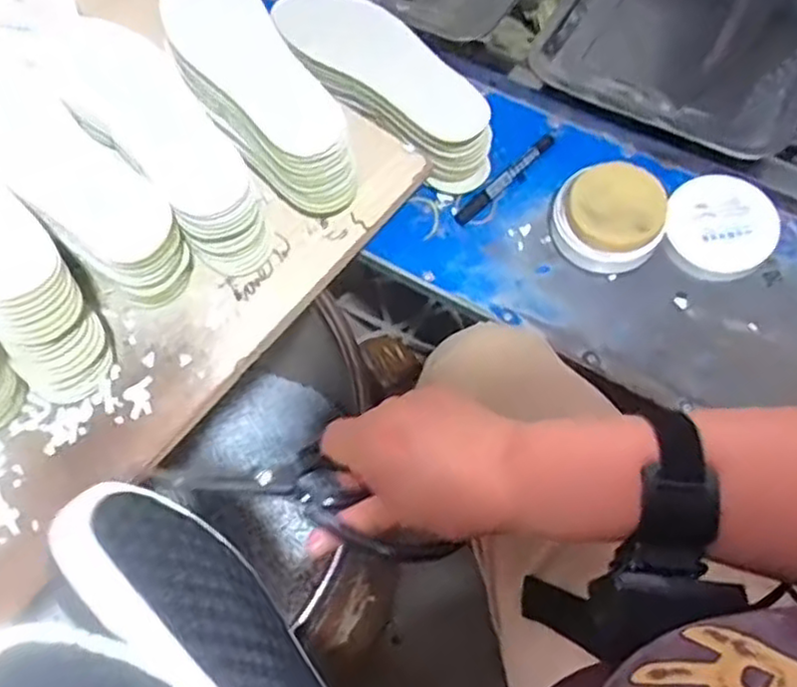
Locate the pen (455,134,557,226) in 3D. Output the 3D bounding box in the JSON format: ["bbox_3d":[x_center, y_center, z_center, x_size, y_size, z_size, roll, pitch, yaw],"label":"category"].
[{"bbox_3d":[0.109,-0.168,0.730,0.014,0.011,0.141,41,72,19],"label":"pen"}]

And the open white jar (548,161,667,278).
[{"bbox_3d":[0.204,-0.121,0.691,0.102,0.058,0.093,0,64,2],"label":"open white jar"}]

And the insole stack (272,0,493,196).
[{"bbox_3d":[-0.024,-0.265,0.750,0.101,0.094,0.276,-37,68,-15],"label":"insole stack"}]

